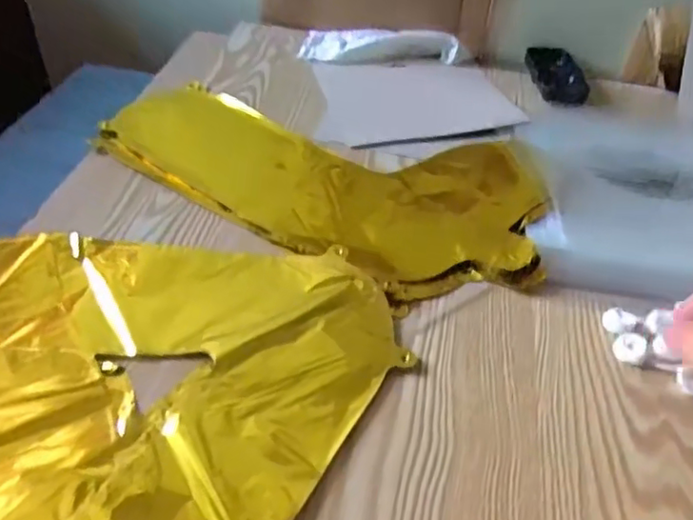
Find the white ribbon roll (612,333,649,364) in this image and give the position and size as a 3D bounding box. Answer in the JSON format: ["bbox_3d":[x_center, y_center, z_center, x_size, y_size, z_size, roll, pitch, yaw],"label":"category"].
[{"bbox_3d":[0.197,0.061,0.435,0.021,0.010,0.022,2,42,-2],"label":"white ribbon roll"}]

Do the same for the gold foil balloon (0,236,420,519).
[{"bbox_3d":[-0.121,0.088,0.371,0.326,0.015,0.375,-14,45,-19],"label":"gold foil balloon"}]

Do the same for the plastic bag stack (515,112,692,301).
[{"bbox_3d":[0.280,-0.066,0.576,0.223,0.019,0.279,8,42,5],"label":"plastic bag stack"}]

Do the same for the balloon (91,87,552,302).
[{"bbox_3d":[-0.035,-0.073,0.554,0.404,0.016,0.204,13,43,10],"label":"balloon"}]

